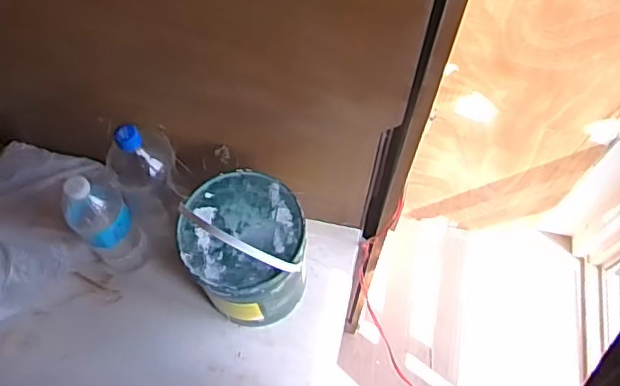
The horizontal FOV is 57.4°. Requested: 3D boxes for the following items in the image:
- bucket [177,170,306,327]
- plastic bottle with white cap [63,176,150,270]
[{"bbox_3d":[-0.090,0.082,0.817,0.158,0.211,0.166,0,64,0],"label":"bucket"},{"bbox_3d":[-0.301,0.046,0.831,0.079,0.226,0.075,-39,70,-17],"label":"plastic bottle with white cap"}]

